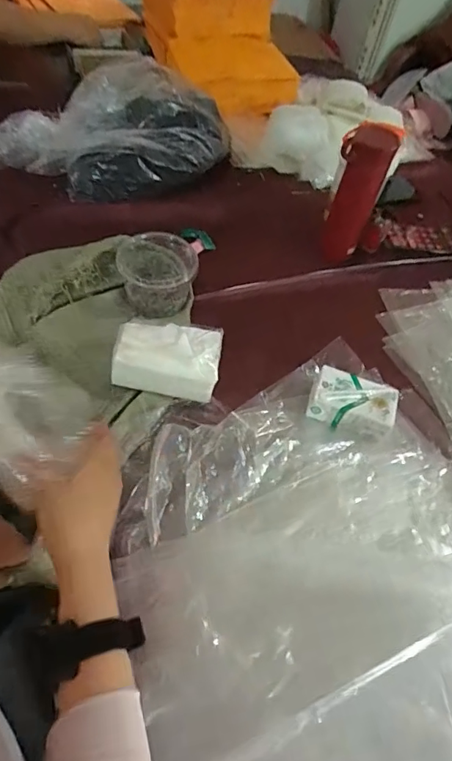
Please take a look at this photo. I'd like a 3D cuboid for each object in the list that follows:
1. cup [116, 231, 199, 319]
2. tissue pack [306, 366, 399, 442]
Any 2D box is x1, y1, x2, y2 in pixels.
[{"bbox_3d":[-0.104,-0.157,0.717,0.112,0.076,0.102,5,53,-7],"label":"cup"},{"bbox_3d":[0.170,0.030,0.654,0.113,0.036,0.074,21,53,5],"label":"tissue pack"}]

